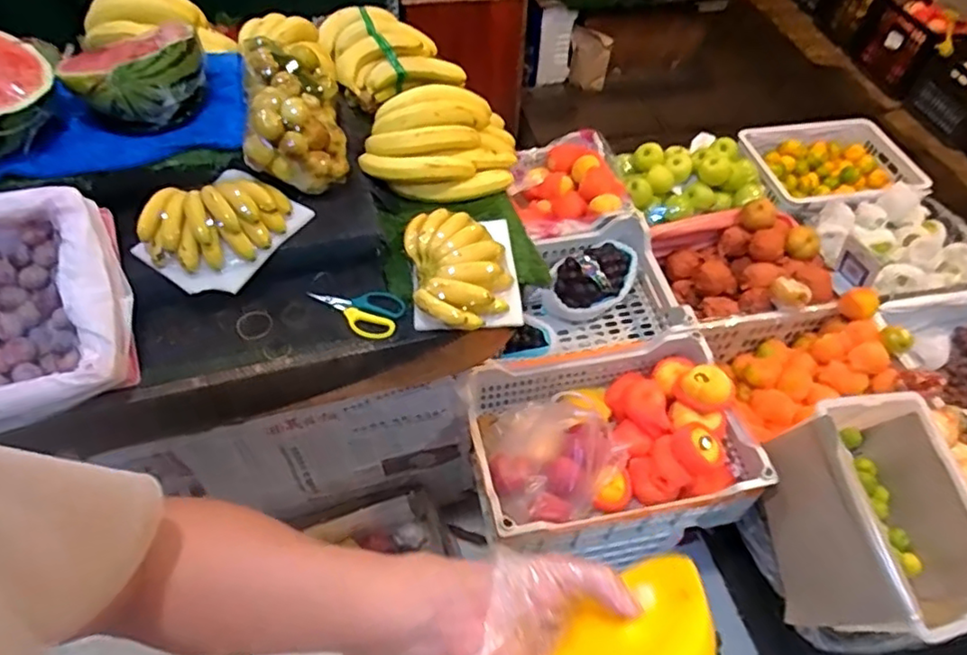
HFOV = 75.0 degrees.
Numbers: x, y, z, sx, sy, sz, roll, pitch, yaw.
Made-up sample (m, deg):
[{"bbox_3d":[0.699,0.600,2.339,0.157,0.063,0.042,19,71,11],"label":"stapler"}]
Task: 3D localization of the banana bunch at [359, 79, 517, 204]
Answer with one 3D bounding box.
[{"bbox_3d":[-0.055,-0.295,0.995,0.264,0.125,0.145,-19,55,-16],"label":"banana bunch"}]

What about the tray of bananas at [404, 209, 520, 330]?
[{"bbox_3d":[-0.027,-0.084,0.883,0.154,0.066,0.202,-7,52,-7],"label":"tray of bananas"}]

